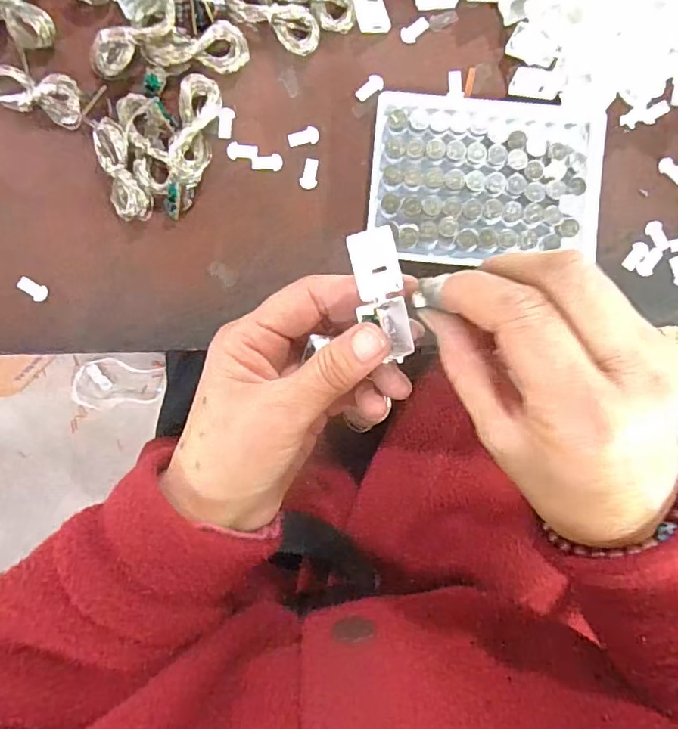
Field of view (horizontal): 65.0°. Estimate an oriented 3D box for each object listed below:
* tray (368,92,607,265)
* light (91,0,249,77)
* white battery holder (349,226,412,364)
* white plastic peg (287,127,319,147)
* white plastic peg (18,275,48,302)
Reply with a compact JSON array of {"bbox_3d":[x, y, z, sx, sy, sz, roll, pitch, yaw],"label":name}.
[{"bbox_3d":[0.085,-0.107,0.303,0.128,0.010,0.094,3,91,0],"label":"tray"},{"bbox_3d":[-0.096,-0.184,0.302,0.085,0.013,0.033,-3,91,0],"label":"light"},{"bbox_3d":[0.019,-0.030,0.226,0.021,0.015,0.055,-18,109,2],"label":"white battery holder"},{"bbox_3d":[-0.021,-0.133,0.310,0.018,0.004,0.009,-17,91,0],"label":"white plastic peg"},{"bbox_3d":[-0.179,-0.044,0.310,0.019,0.004,0.010,34,91,0],"label":"white plastic peg"}]

